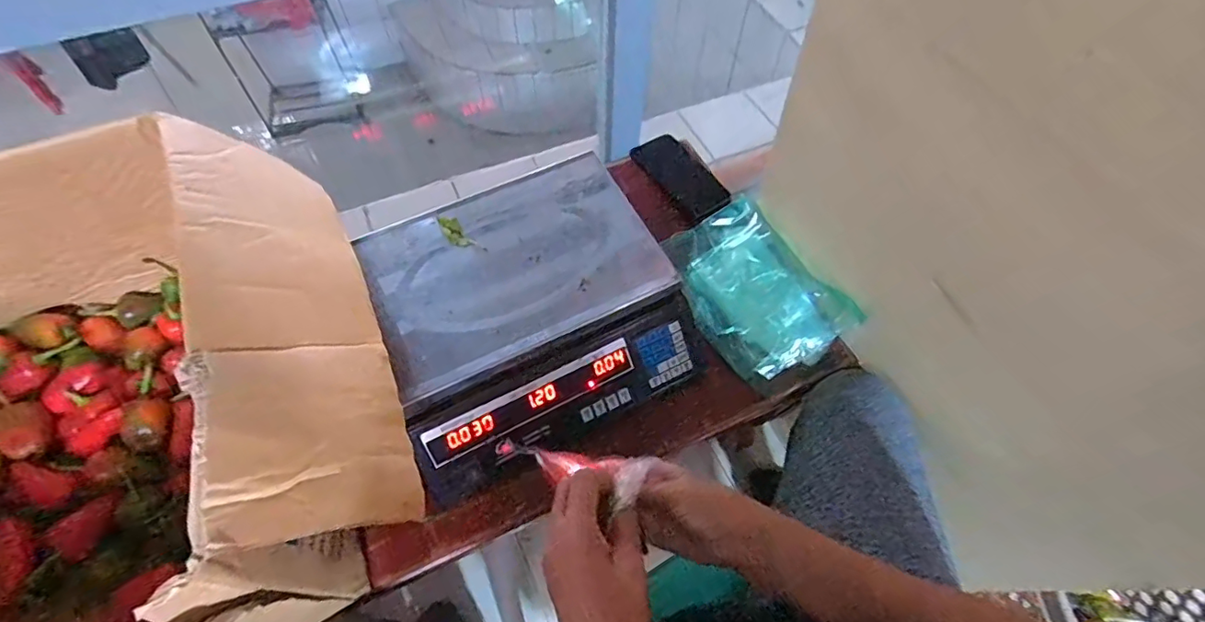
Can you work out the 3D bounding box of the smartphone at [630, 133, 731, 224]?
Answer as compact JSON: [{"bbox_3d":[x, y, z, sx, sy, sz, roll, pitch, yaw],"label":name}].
[{"bbox_3d":[0.119,-0.207,0.806,0.068,0.010,0.159,-40,75,0],"label":"smartphone"}]

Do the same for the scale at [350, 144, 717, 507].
[{"bbox_3d":[-0.090,-0.003,0.619,0.332,0.093,0.300,-25,64,-15],"label":"scale"}]

